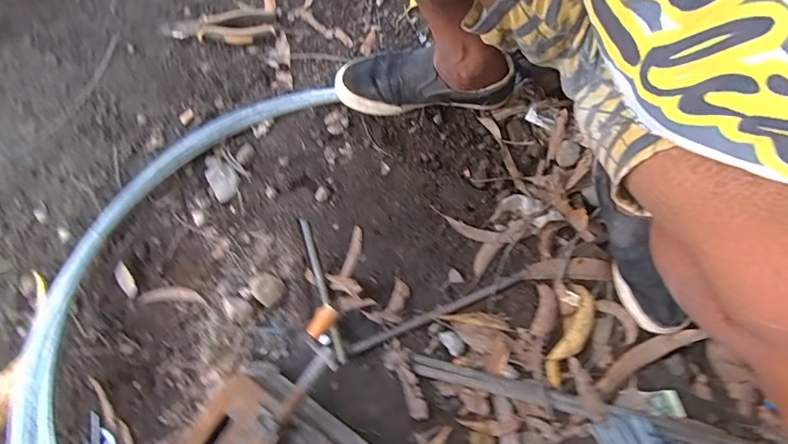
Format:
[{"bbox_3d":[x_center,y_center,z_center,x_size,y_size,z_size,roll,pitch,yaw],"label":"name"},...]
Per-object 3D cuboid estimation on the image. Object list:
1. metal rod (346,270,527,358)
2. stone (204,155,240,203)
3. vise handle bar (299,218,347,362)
[{"bbox_3d":[0.059,0.123,0.572,0.262,0.010,0.013,-23,74,-5],"label":"metal rod"},{"bbox_3d":[-0.266,-0.074,0.645,0.042,0.014,0.081,-28,74,-6],"label":"stone"},{"bbox_3d":[-0.102,0.088,0.589,0.012,0.011,0.210,-19,73,-4],"label":"vise handle bar"}]

